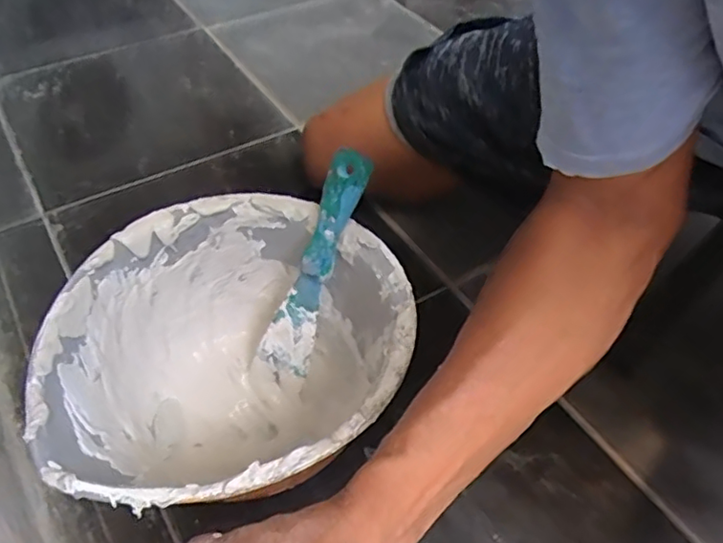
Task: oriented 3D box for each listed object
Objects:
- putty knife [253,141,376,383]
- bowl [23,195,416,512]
[{"bbox_3d":[-0.035,-0.003,0.443,0.039,0.176,0.011,27,17,17],"label":"putty knife"},{"bbox_3d":[-0.087,0.076,0.421,0.213,0.140,0.232,0,48,0],"label":"bowl"}]

